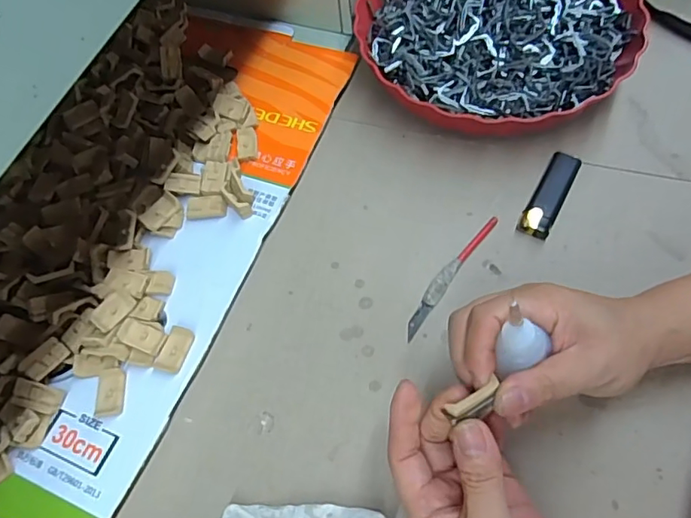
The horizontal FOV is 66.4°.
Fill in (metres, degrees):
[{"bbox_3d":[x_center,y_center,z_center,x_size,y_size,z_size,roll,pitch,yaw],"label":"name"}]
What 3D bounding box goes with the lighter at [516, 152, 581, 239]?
[{"bbox_3d":[0.163,-0.052,0.420,0.024,0.008,0.080,26,67,15],"label":"lighter"}]

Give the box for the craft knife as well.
[{"bbox_3d":[0.079,0.010,0.399,0.012,0.007,0.119,34,69,18],"label":"craft knife"}]

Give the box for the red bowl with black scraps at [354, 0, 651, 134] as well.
[{"bbox_3d":[0.128,-0.209,0.484,0.250,0.045,0.233,-1,63,2],"label":"red bowl with black scraps"}]

